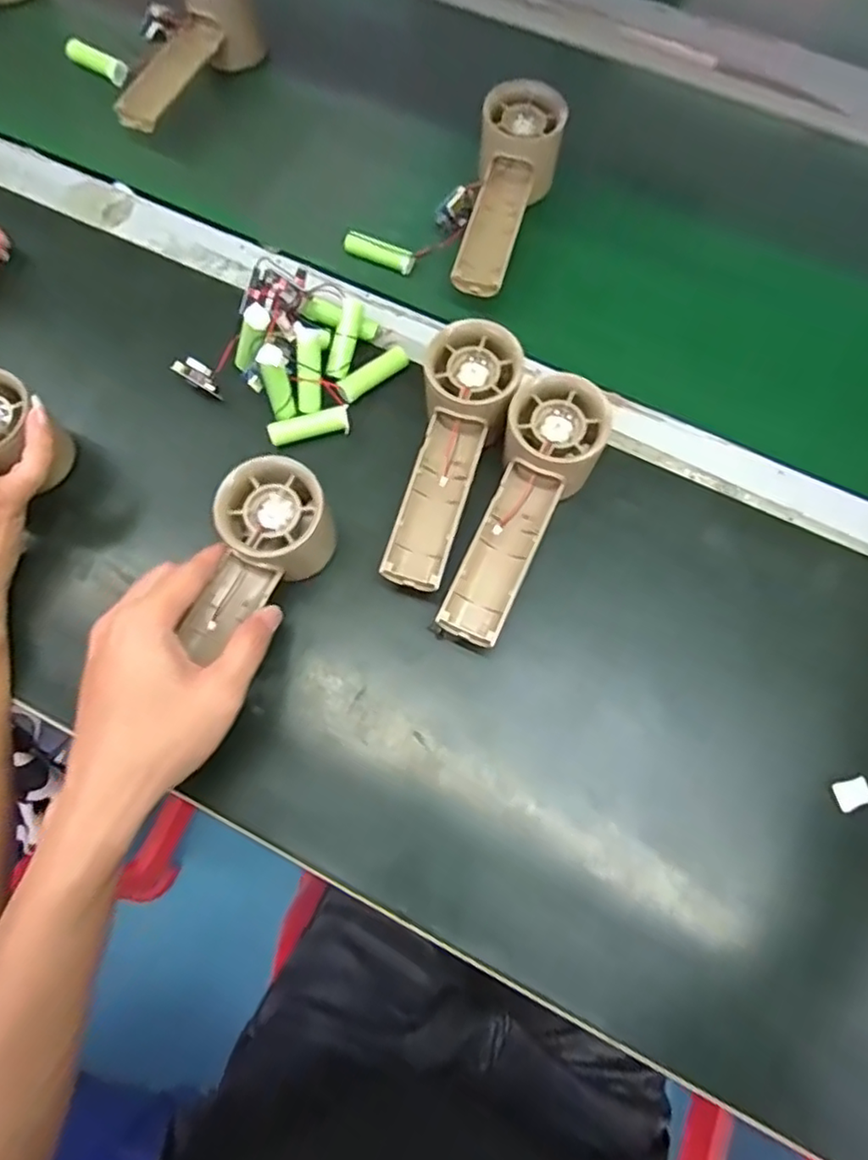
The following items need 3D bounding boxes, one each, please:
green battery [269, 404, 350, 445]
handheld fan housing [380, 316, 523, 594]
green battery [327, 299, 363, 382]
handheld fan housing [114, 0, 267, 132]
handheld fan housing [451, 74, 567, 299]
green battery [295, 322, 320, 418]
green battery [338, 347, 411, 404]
[{"bbox_3d":[-0.079,-0.098,0.405,0.052,0.011,0.014,-14,73,-5],"label":"green battery"},{"bbox_3d":[0.009,-0.069,0.372,0.053,0.056,0.155,14,73,4],"label":"handheld fan housing"},{"bbox_3d":[-0.057,-0.155,0.408,0.012,0.011,0.053,15,92,4],"label":"green battery"},{"bbox_3d":[-0.190,-0.403,0.484,0.050,0.059,0.149,28,76,8],"label":"handheld fan housing"},{"bbox_3d":[0.053,-0.268,0.455,0.053,0.067,0.160,13,73,3],"label":"handheld fan housing"},{"bbox_3d":[-0.078,-0.131,0.398,0.014,0.052,0.015,5,29,1],"label":"green battery"},{"bbox_3d":[-0.040,-0.136,0.419,0.054,0.012,0.012,-37,76,-11],"label":"green battery"}]

